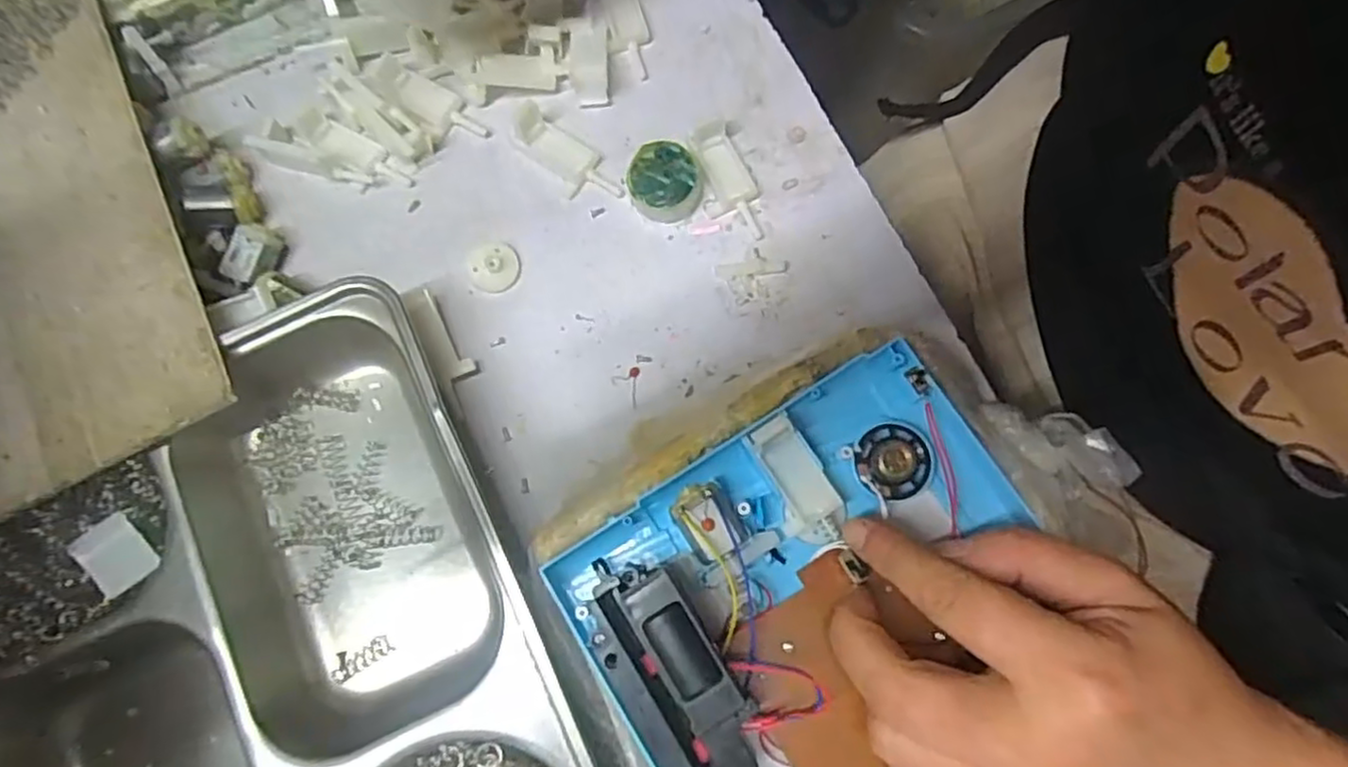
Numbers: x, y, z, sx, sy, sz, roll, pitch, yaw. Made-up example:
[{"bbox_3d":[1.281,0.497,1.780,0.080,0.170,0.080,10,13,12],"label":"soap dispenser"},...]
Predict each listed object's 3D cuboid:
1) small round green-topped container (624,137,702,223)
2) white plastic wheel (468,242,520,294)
[{"bbox_3d":[-0.005,-0.093,0.326,0.033,0.017,0.034,0,78,0],"label":"small round green-topped container"},{"bbox_3d":[-0.082,-0.053,0.325,0.023,0.008,0.021,0,78,0],"label":"white plastic wheel"}]

